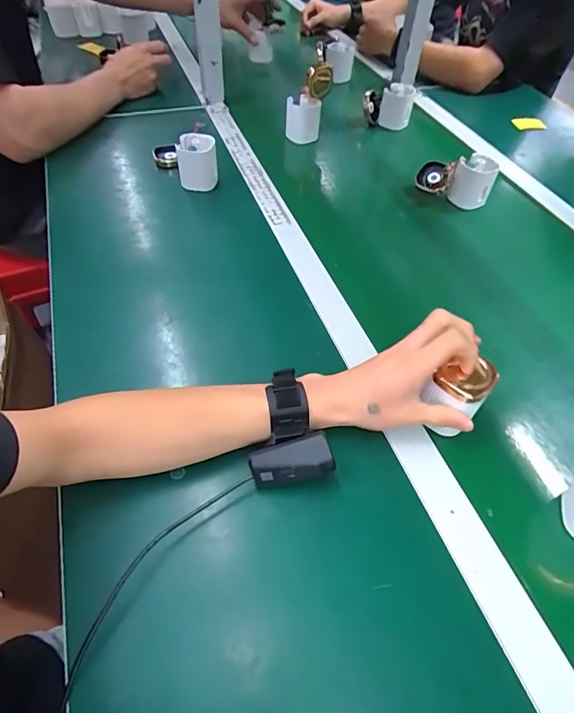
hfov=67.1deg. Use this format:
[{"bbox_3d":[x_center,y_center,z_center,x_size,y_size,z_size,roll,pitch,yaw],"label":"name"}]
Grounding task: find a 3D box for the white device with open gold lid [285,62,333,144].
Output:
[{"bbox_3d":[0.033,-0.454,0.780,0.066,0.120,0.054,5,43,-10],"label":"white device with open gold lid"}]

